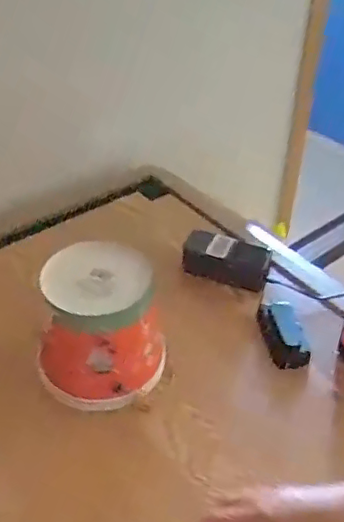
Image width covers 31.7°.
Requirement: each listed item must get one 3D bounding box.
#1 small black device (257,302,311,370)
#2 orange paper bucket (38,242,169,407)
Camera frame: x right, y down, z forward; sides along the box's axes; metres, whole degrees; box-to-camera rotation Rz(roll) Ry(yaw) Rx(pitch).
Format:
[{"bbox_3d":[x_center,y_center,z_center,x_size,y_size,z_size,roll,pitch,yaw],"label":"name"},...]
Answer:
[{"bbox_3d":[0.152,0.103,0.838,0.053,0.026,0.100,-8,41,-12],"label":"small black device"},{"bbox_3d":[-0.087,0.077,0.729,0.151,0.167,0.133,-4,40,-7],"label":"orange paper bucket"}]

